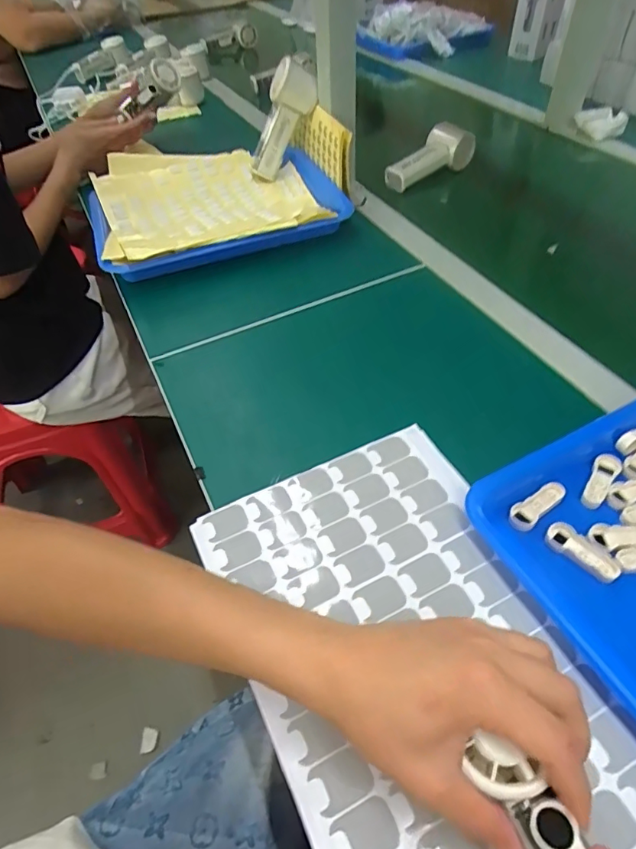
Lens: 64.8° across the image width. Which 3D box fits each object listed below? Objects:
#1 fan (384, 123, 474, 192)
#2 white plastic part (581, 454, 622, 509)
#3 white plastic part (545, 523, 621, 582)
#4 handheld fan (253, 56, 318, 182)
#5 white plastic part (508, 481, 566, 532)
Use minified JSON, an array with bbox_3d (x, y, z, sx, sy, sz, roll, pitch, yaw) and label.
[{"bbox_3d":[0.176,-0.413,0.774,0.050,0.060,0.165,34,58,27],"label":"fan"},{"bbox_3d":[0.224,0.043,0.397,0.018,0.007,0.055,31,57,26],"label":"white plastic part"},{"bbox_3d":[0.190,0.091,0.361,0.019,0.010,0.051,-38,58,-27],"label":"white plastic part"},{"bbox_3d":[-0.056,-0.455,0.761,0.064,0.161,0.051,-2,39,-45],"label":"handheld fan"},{"bbox_3d":[0.169,0.061,0.387,0.051,0.008,0.019,-31,55,-22],"label":"white plastic part"}]

